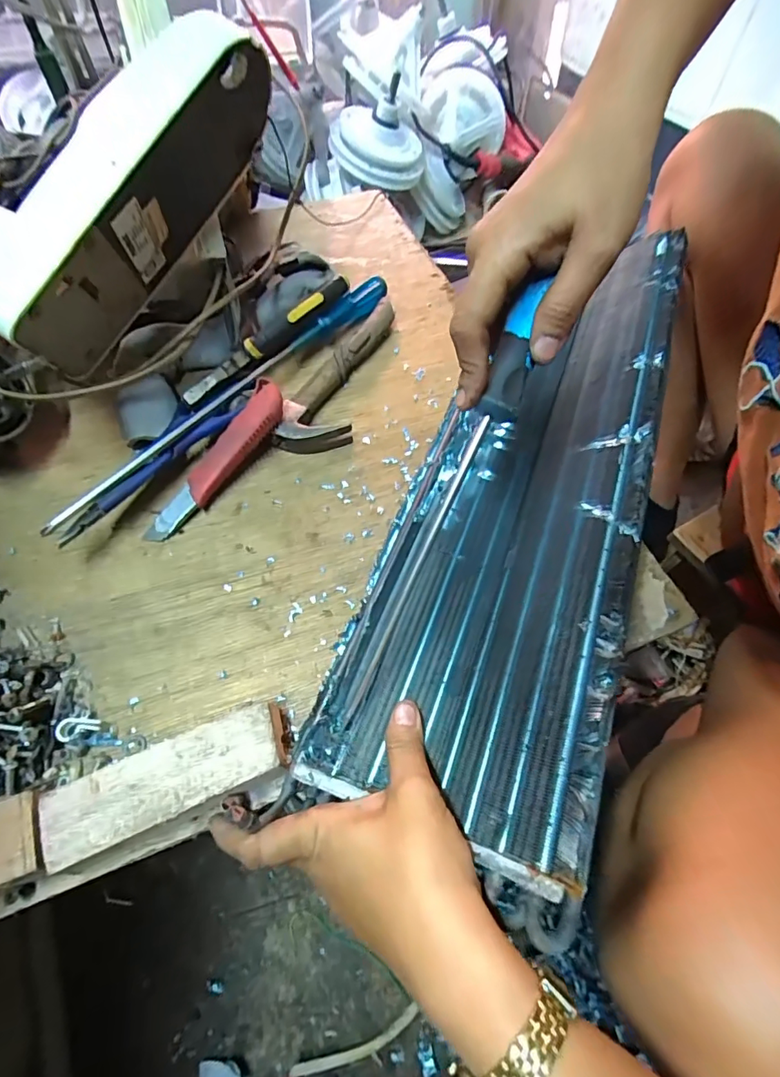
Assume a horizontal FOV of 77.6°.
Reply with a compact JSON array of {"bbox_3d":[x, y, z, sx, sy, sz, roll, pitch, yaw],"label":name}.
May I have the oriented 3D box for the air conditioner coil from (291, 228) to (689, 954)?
[{"bbox_3d":[0.109,-0.058,0.361,0.147,0.062,0.523,21,63,12],"label":"air conditioner coil"}]

